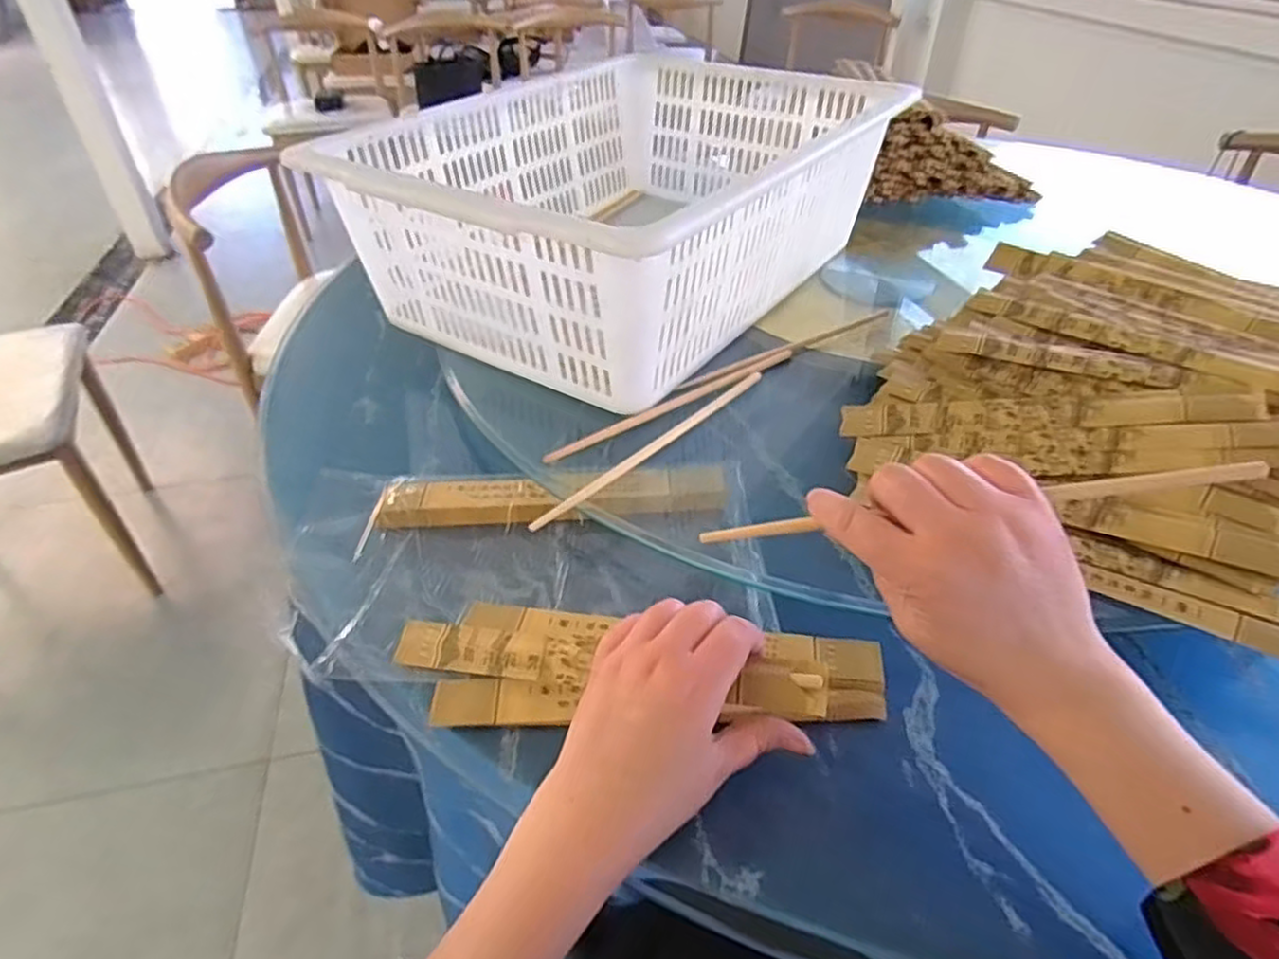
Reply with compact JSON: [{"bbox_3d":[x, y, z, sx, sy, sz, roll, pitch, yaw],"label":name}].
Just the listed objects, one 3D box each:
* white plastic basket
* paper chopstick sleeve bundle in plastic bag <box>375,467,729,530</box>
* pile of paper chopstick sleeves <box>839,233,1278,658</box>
[{"bbox_3d":[0.000,-0.259,0.676,0.349,0.166,0.463,27,47,28],"label":"white plastic basket"},{"bbox_3d":[-0.062,0.013,0.522,0.251,0.019,0.058,2,40,1],"label":"paper chopstick sleeve bundle in plastic bag"},{"bbox_3d":[0.366,-0.065,0.509,0.339,0.088,0.363,27,47,28],"label":"pile of paper chopstick sleeves"}]

